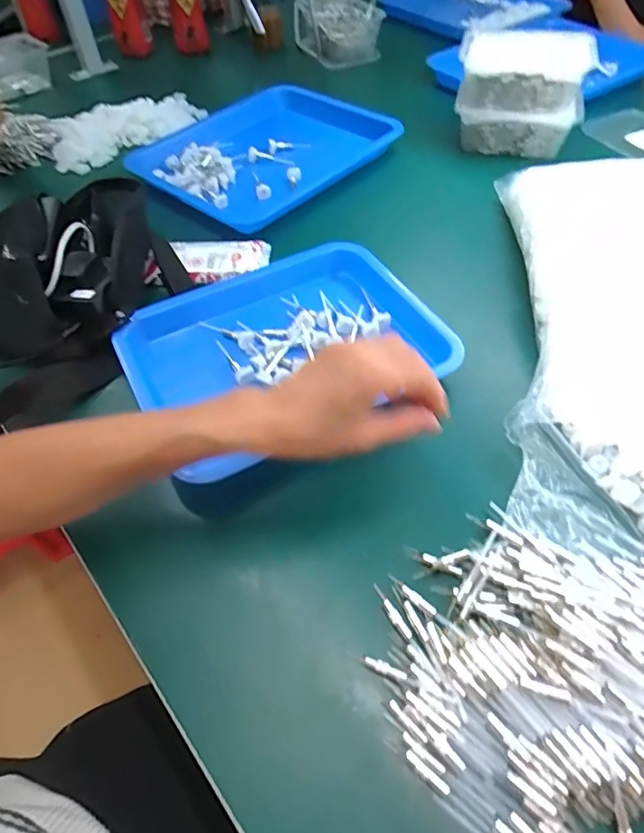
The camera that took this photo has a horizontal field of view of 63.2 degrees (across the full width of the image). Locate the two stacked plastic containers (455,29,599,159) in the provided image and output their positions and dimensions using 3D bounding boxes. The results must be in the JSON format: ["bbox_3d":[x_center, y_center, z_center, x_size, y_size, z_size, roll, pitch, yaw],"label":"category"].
[{"bbox_3d":[0.275,-0.443,0.731,0.171,0.127,0.117,8,54,9],"label":"two stacked plastic containers"}]

